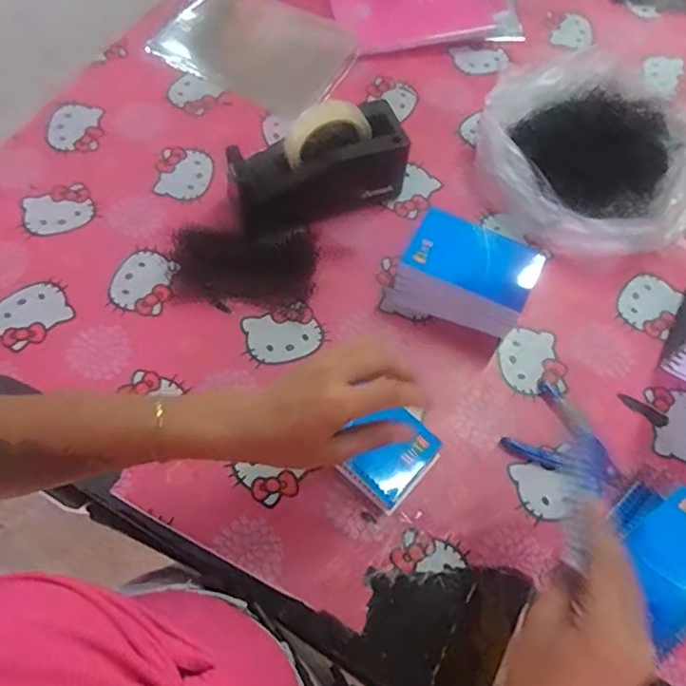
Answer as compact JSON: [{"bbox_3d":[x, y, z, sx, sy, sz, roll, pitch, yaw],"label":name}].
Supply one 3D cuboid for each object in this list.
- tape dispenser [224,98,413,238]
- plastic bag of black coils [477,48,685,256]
[{"bbox_3d":[-0.032,-0.198,0.643,0.199,0.115,0.083,-22,68,-12],"label":"tape dispenser"},{"bbox_3d":[0.302,-0.233,0.687,0.264,0.099,0.258,10,65,2],"label":"plastic bag of black coils"}]

